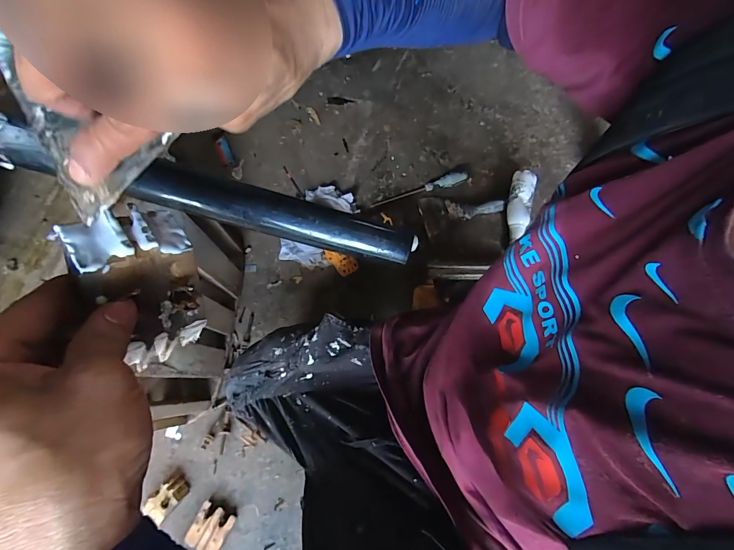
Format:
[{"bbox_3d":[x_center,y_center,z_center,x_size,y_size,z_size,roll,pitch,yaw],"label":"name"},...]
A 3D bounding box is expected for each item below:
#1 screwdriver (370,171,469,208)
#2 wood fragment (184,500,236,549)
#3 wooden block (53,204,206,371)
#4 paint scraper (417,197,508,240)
[{"bbox_3d":[0.133,-0.209,0.904,0.249,0.024,0.030,-20,72,-8],"label":"screwdriver"},{"bbox_3d":[-0.291,0.474,0.685,0.068,0.019,0.073,25,72,7],"label":"wood fragment"},{"bbox_3d":[-0.140,0.008,0.231,0.021,0.065,0.096,-2,103,39],"label":"wooden block"},{"bbox_3d":[0.231,-0.165,0.896,0.195,0.019,0.097,-14,72,-6],"label":"paint scraper"}]

